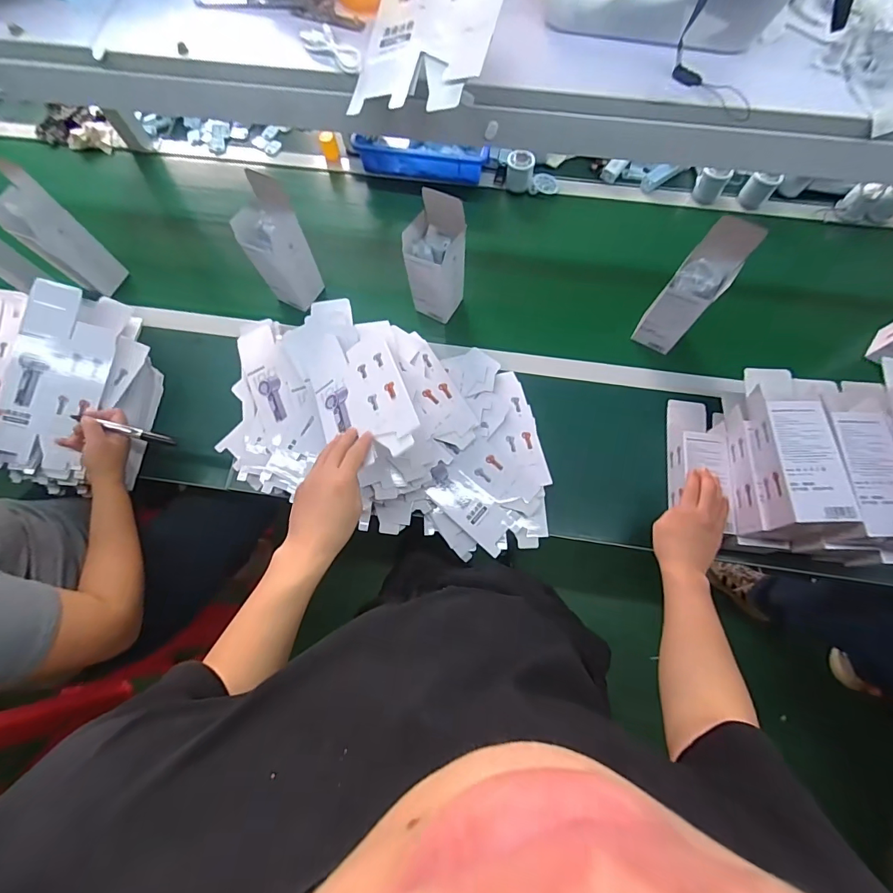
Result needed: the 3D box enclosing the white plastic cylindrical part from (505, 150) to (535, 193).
[{"bbox_3d":[0.150,-0.565,0.894,0.056,0.060,0.044,12,74,5],"label":"white plastic cylindrical part"}]

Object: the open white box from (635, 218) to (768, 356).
[{"bbox_3d":[0.405,-0.255,0.721,0.074,0.235,0.090,39,78,11],"label":"open white box"}]

